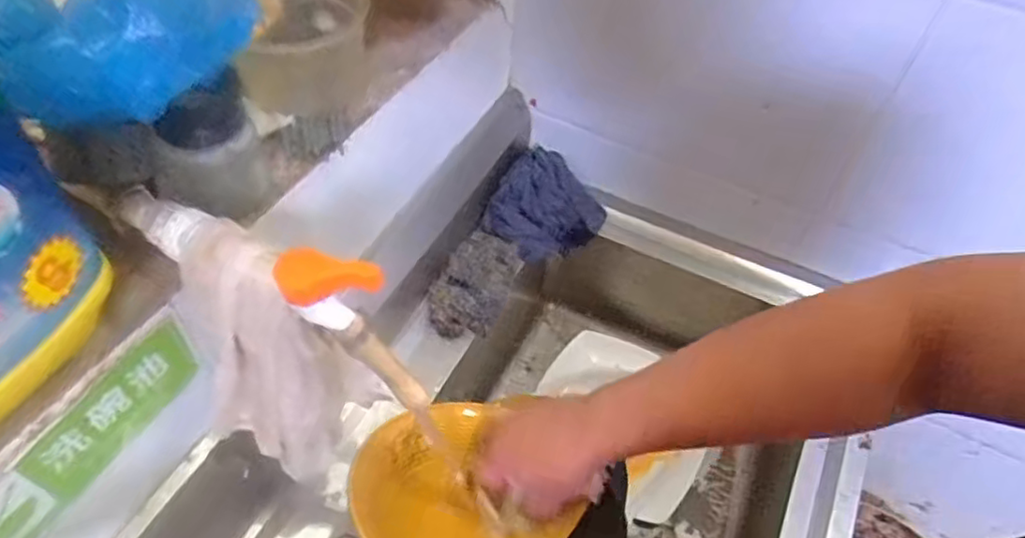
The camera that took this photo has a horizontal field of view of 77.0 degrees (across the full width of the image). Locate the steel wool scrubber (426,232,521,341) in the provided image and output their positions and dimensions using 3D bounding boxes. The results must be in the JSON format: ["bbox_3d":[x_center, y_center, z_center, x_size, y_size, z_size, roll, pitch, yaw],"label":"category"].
[{"bbox_3d":[-0.052,0.016,0.846,0.098,0.062,0.142,16,52,8],"label":"steel wool scrubber"}]

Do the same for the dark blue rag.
[{"bbox_3d":[0.055,-0.091,0.919,0.132,0.099,0.159,28,54,17],"label":"dark blue rag"}]

